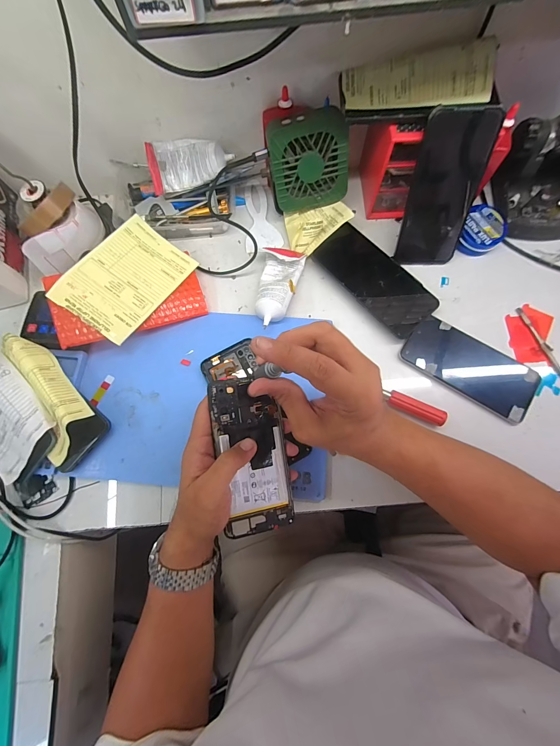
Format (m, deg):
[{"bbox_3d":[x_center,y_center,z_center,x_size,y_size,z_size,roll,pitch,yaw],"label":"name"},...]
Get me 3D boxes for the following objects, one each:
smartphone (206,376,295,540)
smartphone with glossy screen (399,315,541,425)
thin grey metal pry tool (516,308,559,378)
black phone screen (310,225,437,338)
[{"bbox_3d":[-0.028,0.083,0.317,0.070,0.005,0.155,-7,86,-16],"label":"smartphone"},{"bbox_3d":[0.235,-0.007,0.385,0.158,0.012,0.076,31,79,9],"label":"smartphone with glossy screen"},{"bbox_3d":[0.344,-0.013,0.385,0.011,0.009,0.162,-20,76,-3],"label":"thin grey metal pry tool"},{"bbox_3d":[0.126,-0.130,0.412,0.085,0.011,0.170,-39,75,-14],"label":"black phone screen"}]

